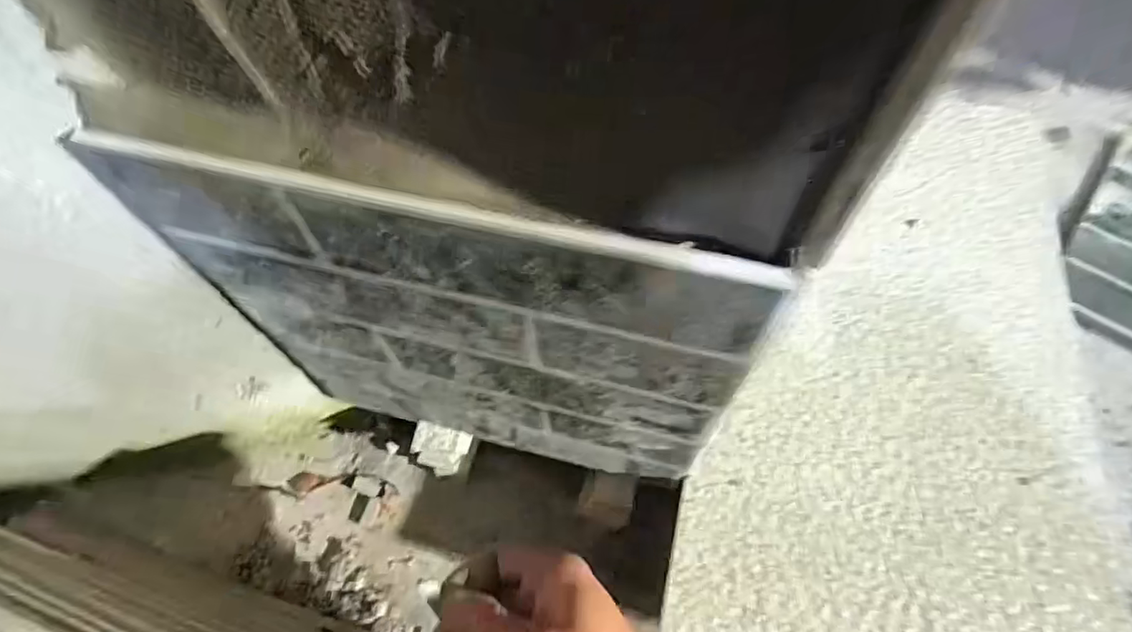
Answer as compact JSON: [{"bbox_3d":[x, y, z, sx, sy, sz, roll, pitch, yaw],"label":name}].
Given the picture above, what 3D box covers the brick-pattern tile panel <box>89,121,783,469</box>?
[{"bbox_3d":[-0.058,0.024,0.327,0.293,0.283,0.011,11,61,11],"label":"brick-pattern tile panel"}]

